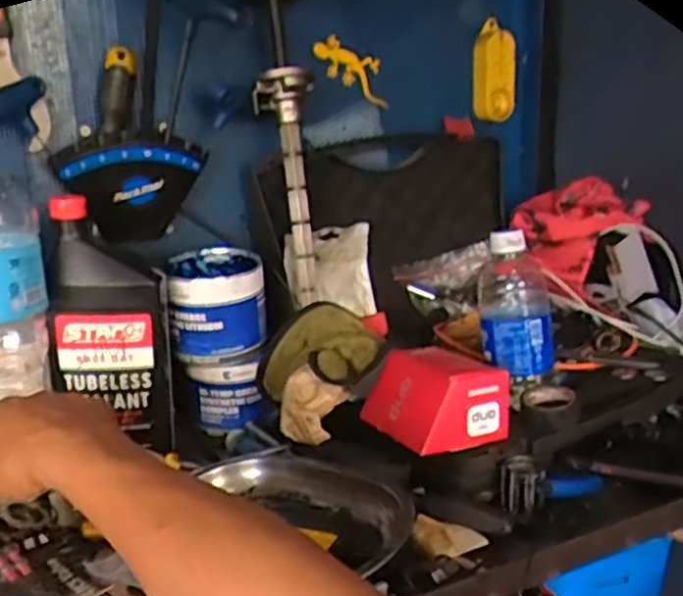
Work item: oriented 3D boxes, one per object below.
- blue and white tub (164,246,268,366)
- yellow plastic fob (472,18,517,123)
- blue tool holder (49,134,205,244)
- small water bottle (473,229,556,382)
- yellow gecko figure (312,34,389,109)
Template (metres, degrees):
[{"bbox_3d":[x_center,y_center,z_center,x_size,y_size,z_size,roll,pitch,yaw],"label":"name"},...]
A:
[{"bbox_3d":[-0.127,0.006,0.739,0.094,0.090,0.098,-5,16,-15],"label":"blue and white tub"},{"bbox_3d":[0.190,-0.282,0.902,0.051,0.115,0.033,1,16,7],"label":"yellow plastic fob"},{"bbox_3d":[-0.204,-0.108,0.716,0.135,0.104,0.046,-12,19,-34],"label":"blue tool holder"},{"bbox_3d":[0.157,0.008,0.665,0.061,0.134,0.068,-5,-5,-14],"label":"small water bottle"},{"bbox_3d":[0.016,-0.264,0.834,0.110,0.045,0.009,32,-1,-28],"label":"yellow gecko figure"}]

